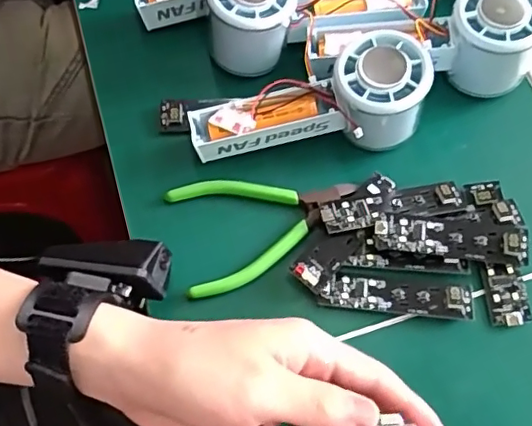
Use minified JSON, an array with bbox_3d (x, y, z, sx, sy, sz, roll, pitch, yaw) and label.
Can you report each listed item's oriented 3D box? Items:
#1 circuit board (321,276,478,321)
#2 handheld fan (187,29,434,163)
[{"bbox_3d":[0.080,0.049,0.340,0.089,0.008,0.022,6,67,2],"label":"circuit board"},{"bbox_3d":[0.030,-0.064,0.369,0.150,0.055,0.057,-13,67,9],"label":"handheld fan"}]

